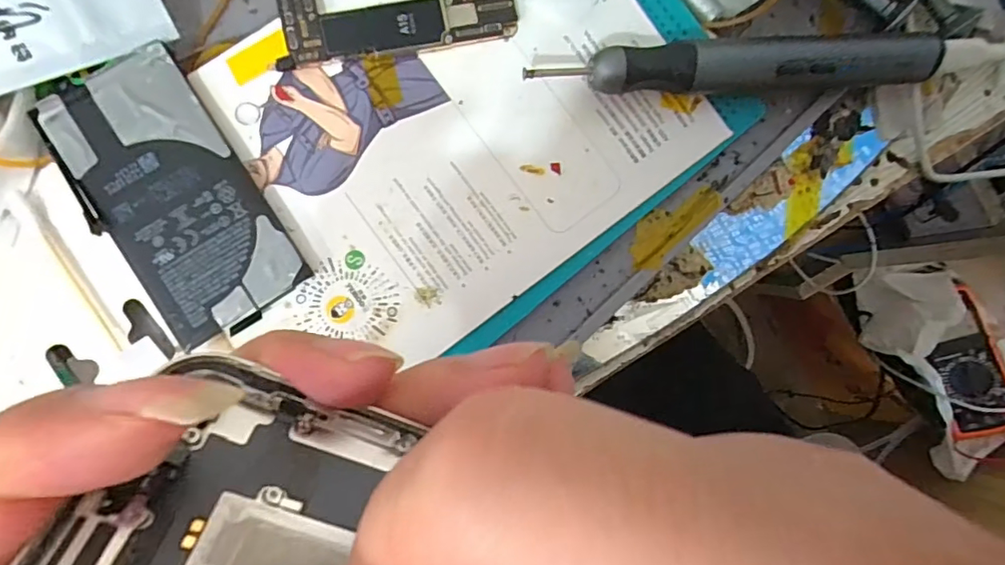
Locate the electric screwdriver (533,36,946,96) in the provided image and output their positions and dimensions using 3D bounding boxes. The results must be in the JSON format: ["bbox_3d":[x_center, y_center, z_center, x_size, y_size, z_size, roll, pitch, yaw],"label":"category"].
[{"bbox_3d":[0.080,-0.071,0.182,0.142,0.020,0.014,-6,86,-7],"label":"electric screwdriver"}]

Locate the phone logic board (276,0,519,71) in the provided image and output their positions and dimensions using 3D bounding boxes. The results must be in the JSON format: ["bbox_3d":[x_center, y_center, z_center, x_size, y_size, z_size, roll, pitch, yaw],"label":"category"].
[{"bbox_3d":[-0.034,-0.090,0.180,0.077,0.007,0.027,-11,87,-7],"label":"phone logic board"}]

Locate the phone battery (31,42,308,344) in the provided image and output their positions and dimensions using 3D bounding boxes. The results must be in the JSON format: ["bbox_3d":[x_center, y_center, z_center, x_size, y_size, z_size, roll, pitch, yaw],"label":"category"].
[{"bbox_3d":[-0.101,-0.027,0.166,0.044,0.005,0.088,-33,89,-8],"label":"phone battery"}]

